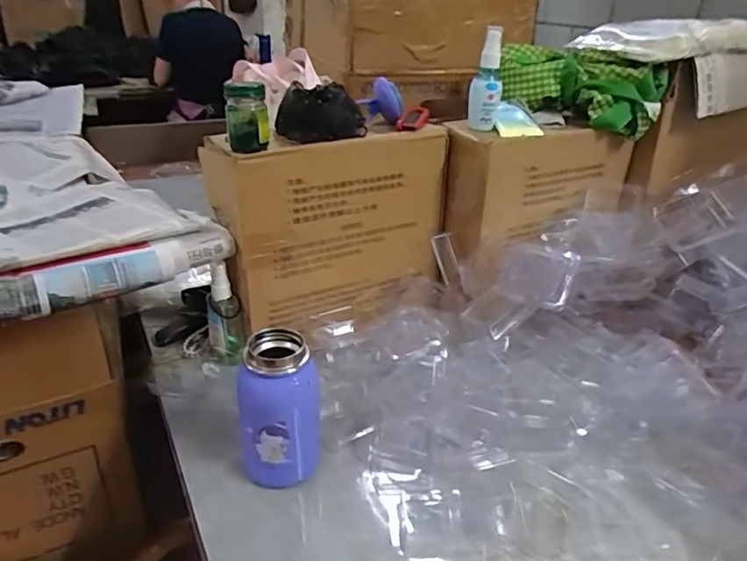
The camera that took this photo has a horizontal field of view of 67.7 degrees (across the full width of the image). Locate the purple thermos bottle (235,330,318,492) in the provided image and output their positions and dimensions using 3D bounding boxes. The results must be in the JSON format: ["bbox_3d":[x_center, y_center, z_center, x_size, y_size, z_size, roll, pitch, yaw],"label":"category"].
[{"bbox_3d":[-0.088,0.121,0.519,0.073,0.137,0.067,4,27,3],"label":"purple thermos bottle"}]

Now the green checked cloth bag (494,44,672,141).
[{"bbox_3d":[0.276,-0.261,0.756,0.211,0.085,0.069,19,31,28],"label":"green checked cloth bag"}]

